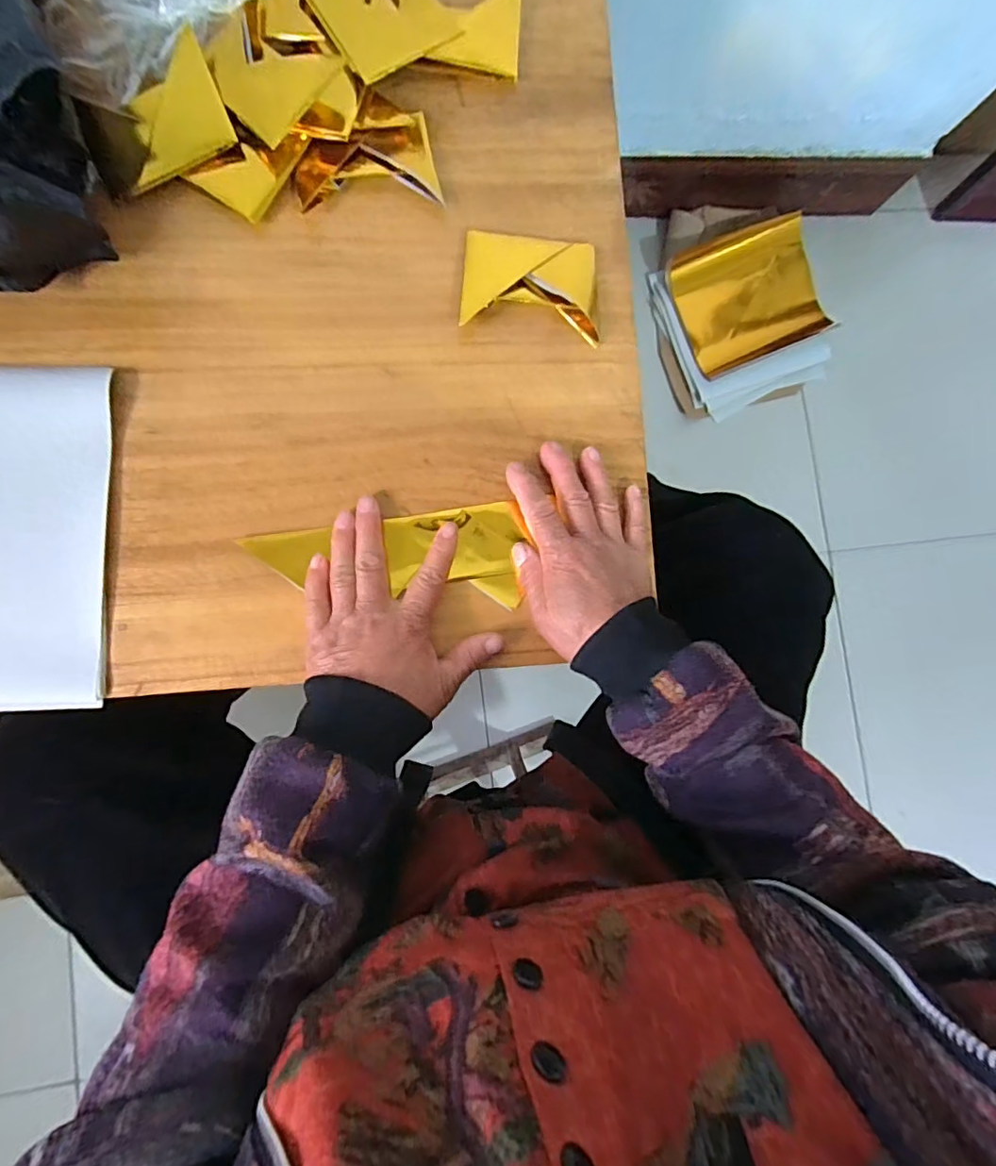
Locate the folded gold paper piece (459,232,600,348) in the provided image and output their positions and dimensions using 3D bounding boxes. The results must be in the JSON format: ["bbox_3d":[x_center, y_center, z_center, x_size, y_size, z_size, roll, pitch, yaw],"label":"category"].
[{"bbox_3d":[0.025,-0.218,0.403,0.099,0.014,0.072,3,85,-7],"label":"folded gold paper piece"}]

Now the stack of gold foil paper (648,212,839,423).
[{"bbox_3d":[0.400,-0.437,0.919,0.275,0.053,0.282,-20,88,-8],"label":"stack of gold foil paper"}]

